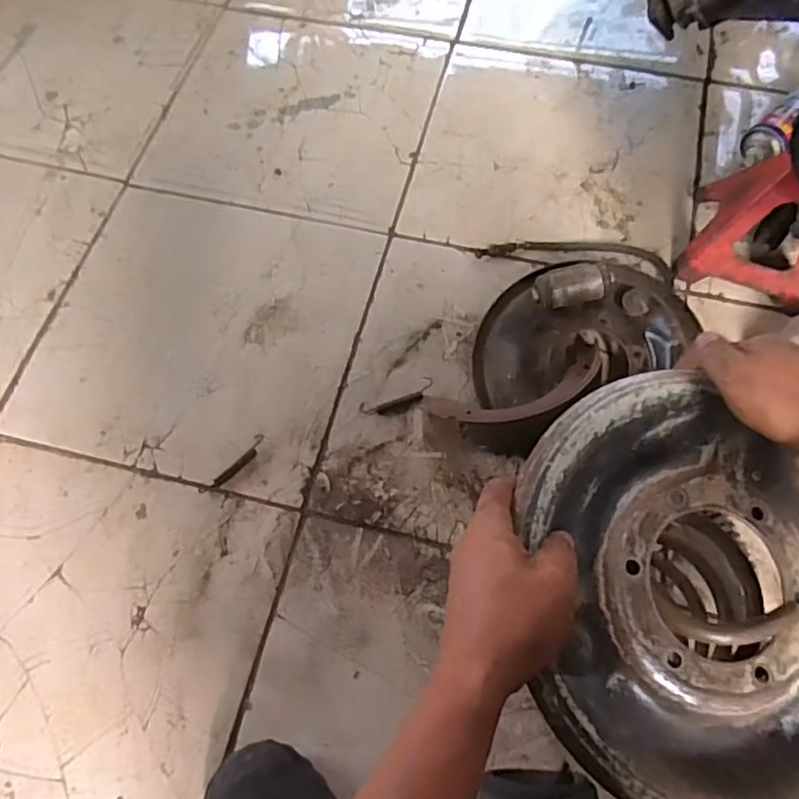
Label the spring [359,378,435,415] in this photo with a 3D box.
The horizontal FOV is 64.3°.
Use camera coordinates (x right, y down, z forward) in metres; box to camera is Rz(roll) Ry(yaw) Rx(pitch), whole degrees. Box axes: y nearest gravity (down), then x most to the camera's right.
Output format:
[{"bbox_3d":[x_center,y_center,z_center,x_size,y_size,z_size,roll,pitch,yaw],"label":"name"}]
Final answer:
[{"bbox_3d":[0.000,-0.002,0.782,0.095,0.013,0.029,-23,69,-9],"label":"spring"}]

